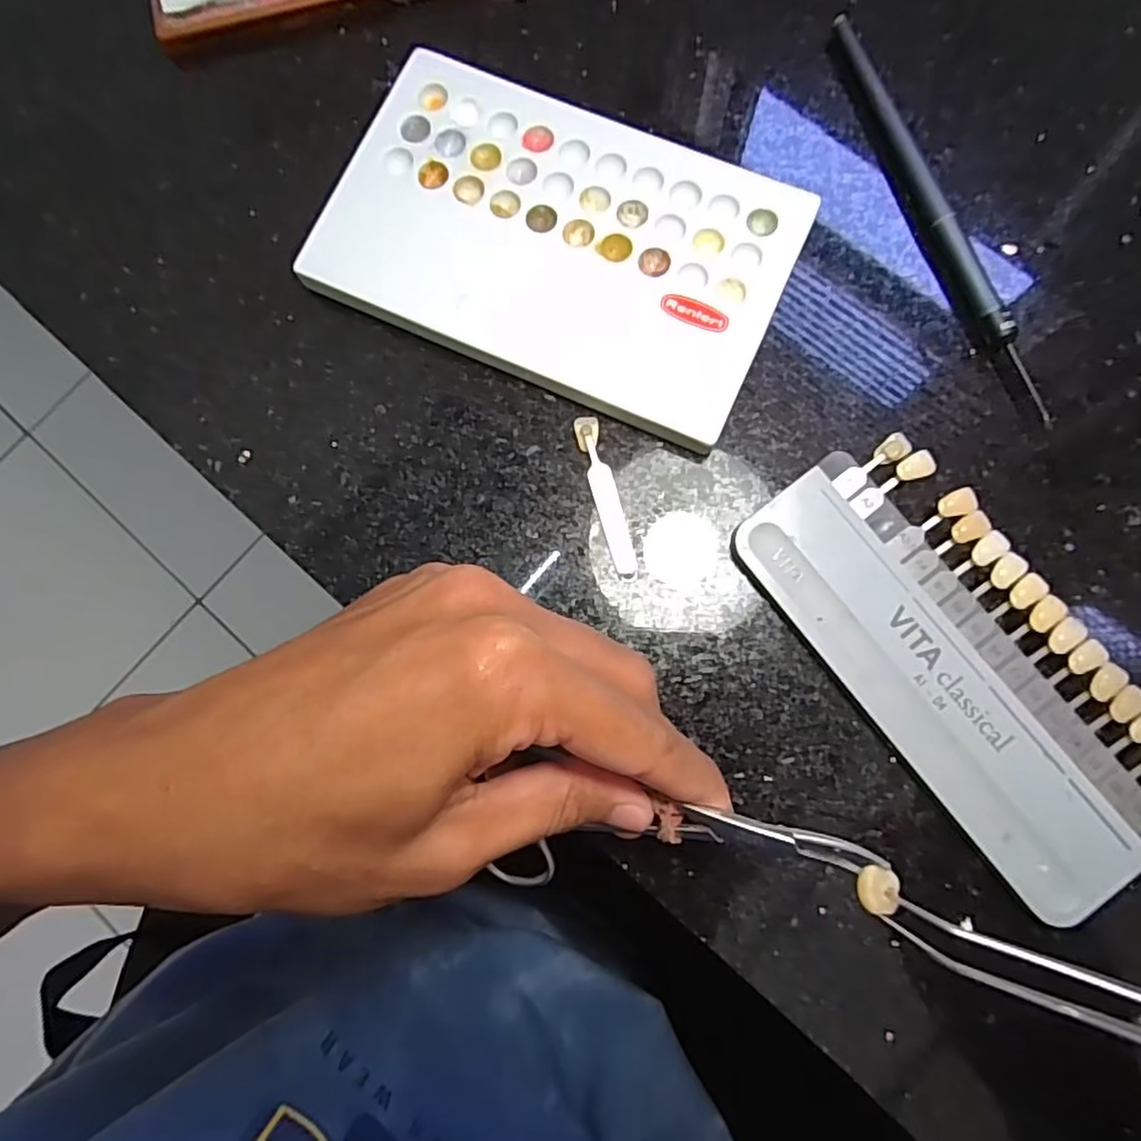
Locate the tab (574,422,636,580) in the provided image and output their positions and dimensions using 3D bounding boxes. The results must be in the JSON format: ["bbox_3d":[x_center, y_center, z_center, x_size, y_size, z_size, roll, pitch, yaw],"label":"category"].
[{"bbox_3d":[0.012,-0.024,0.219,0.008,0.005,0.055,-15,81,0],"label":"tab"}]

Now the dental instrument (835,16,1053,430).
[{"bbox_3d":[0.124,-0.122,0.227,0.009,0.009,0.156,-23,81,-1],"label":"dental instrument"}]

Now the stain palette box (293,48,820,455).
[{"bbox_3d":[-0.004,-0.111,0.229,0.152,0.012,0.096,25,83,6],"label":"stain palette box"}]

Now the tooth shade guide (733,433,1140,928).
[{"bbox_3d":[0.120,0.028,0.204,0.066,0.010,0.145,-37,82,-4],"label":"tooth shade guide"}]

